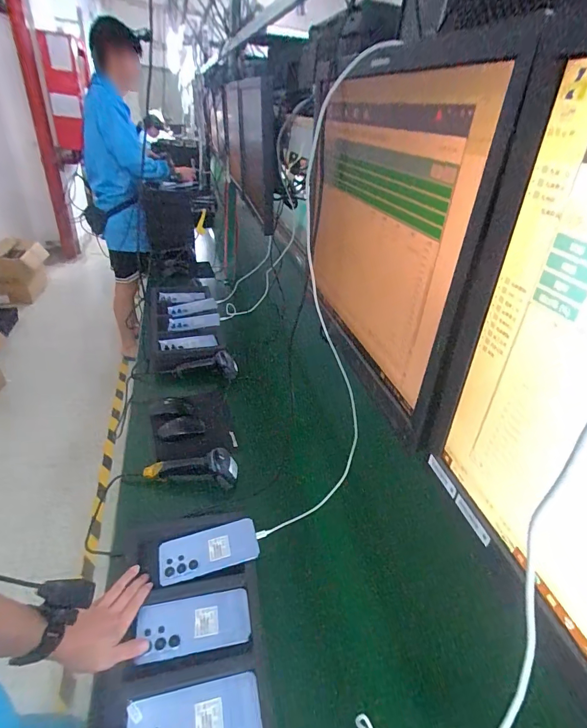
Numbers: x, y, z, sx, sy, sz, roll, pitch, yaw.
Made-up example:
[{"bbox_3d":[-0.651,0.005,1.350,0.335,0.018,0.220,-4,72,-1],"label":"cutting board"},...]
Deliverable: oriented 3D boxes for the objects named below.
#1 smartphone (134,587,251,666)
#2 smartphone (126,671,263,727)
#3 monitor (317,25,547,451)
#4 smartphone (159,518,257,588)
[{"bbox_3d":[-0.151,0.398,0.579,0.165,0.004,0.077,-3,36,-10],"label":"smartphone"},{"bbox_3d":[-0.128,0.466,0.493,0.167,0.008,0.078,-2,35,-14],"label":"smartphone"},{"bbox_3d":[0.080,-0.139,0.422,0.039,0.310,0.363,-2,35,-14],"label":"monitor"},{"bbox_3d":[-0.150,0.329,0.668,0.167,0.013,0.075,-5,36,-18],"label":"smartphone"}]

